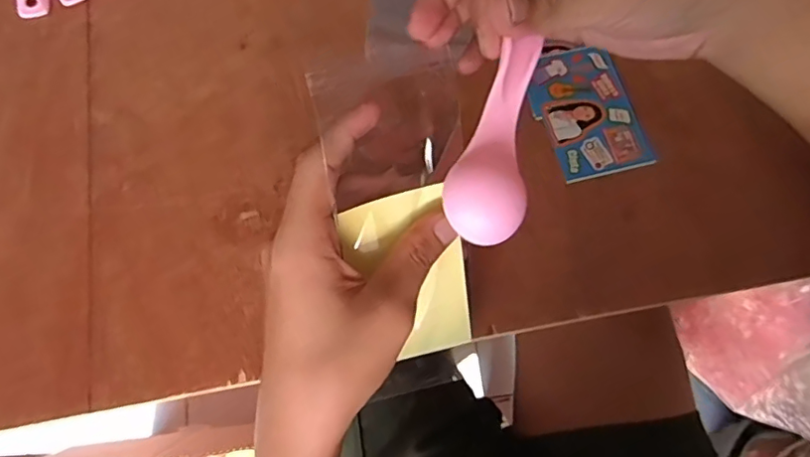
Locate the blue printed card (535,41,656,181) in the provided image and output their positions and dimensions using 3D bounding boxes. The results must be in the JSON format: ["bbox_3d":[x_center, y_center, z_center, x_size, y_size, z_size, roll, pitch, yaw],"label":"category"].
[{"bbox_3d":[0.118,-0.075,0.363,0.059,0.006,0.088,-13,69,-6],"label":"blue printed card"}]

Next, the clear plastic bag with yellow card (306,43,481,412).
[{"bbox_3d":[0.003,0.006,0.271,0.074,0.018,0.170,-18,112,-24],"label":"clear plastic bag with yellow card"}]

